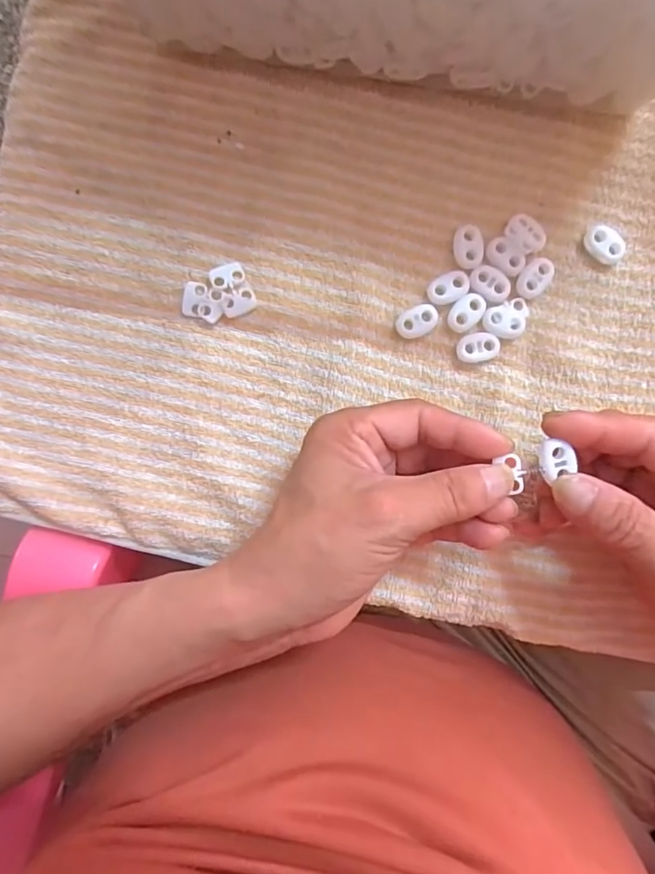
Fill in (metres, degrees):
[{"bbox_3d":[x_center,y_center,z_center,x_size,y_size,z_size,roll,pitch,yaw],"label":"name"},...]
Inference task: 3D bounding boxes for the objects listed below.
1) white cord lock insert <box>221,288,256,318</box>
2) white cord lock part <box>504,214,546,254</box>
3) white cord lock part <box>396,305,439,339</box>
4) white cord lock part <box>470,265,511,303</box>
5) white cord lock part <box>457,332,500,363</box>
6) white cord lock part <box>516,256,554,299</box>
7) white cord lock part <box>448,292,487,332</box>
[{"bbox_3d":[-0.047,-0.072,0.277,0.018,0.004,0.012,-24,92,1],"label":"white cord lock insert"},{"bbox_3d":[0.105,-0.107,0.273,0.021,0.008,0.018,39,92,-1],"label":"white cord lock part"},{"bbox_3d":[0.048,-0.061,0.277,0.023,0.007,0.015,-24,92,1],"label":"white cord lock part"},{"bbox_3d":[0.086,-0.081,0.272,0.022,0.004,0.016,31,92,-1],"label":"white cord lock part"},{"bbox_3d":[0.080,-0.048,0.276,0.022,0.005,0.016,-15,92,1],"label":"white cord lock part"},{"bbox_3d":[0.109,-0.083,0.273,0.015,0.004,0.022,41,92,-1],"label":"white cord lock part"},{"bbox_3d":[0.073,-0.065,0.272,0.015,0.004,0.022,44,92,-1],"label":"white cord lock part"}]

